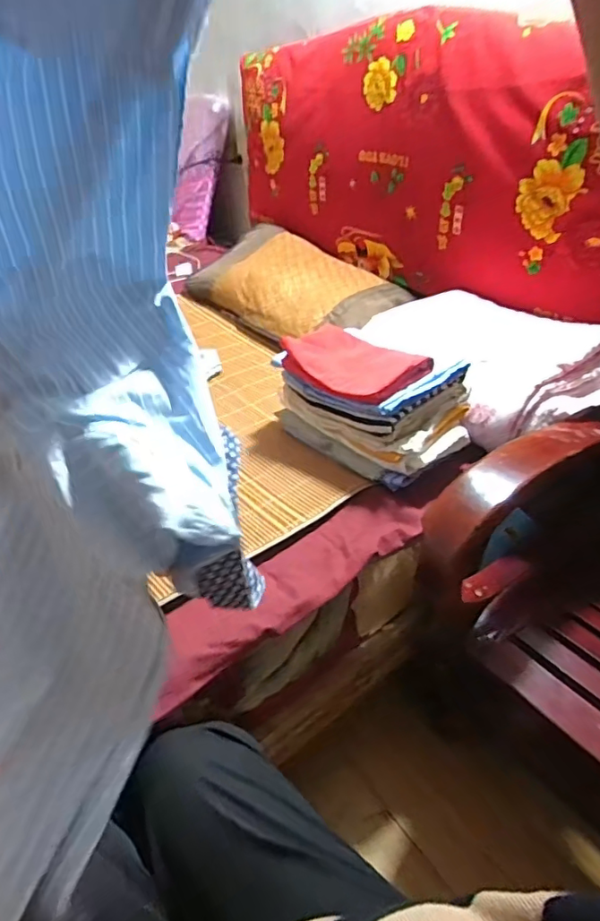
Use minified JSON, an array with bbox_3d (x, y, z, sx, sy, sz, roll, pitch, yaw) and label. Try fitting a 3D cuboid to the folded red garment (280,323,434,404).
[{"bbox_3d":[0.088,-0.165,0.909,0.140,0.047,0.228,-28,44,-31],"label":"folded red garment"}]

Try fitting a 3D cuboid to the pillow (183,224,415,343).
[{"bbox_3d":[-0.023,-0.481,1.462,0.331,0.156,0.605,-27,43,-30],"label":"pillow"}]

